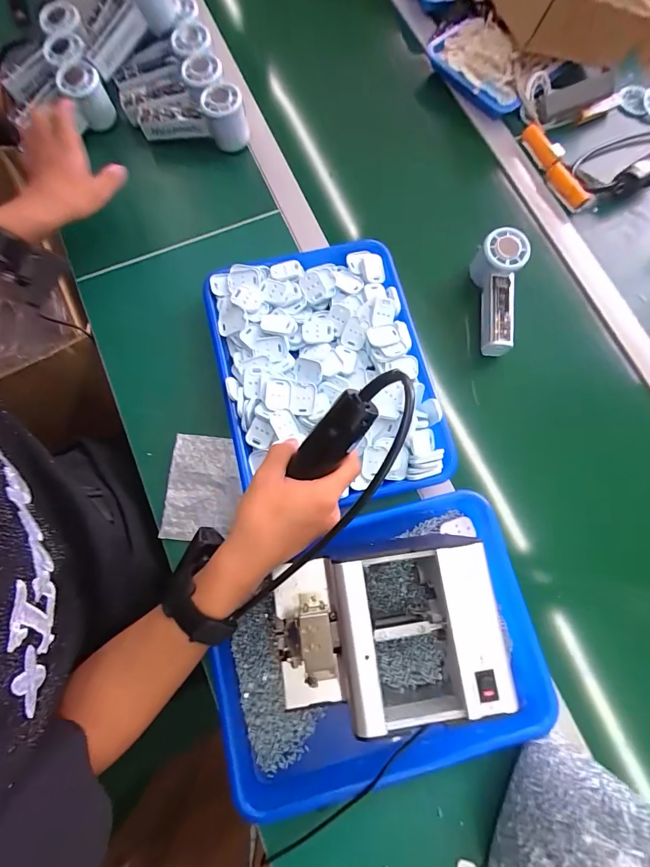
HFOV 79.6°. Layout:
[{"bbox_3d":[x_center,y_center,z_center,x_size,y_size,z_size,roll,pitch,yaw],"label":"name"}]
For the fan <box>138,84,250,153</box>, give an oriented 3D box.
[{"bbox_3d":[-0.190,-0.451,0.565,0.152,0.057,0.047,5,76,12],"label":"fan"}]

